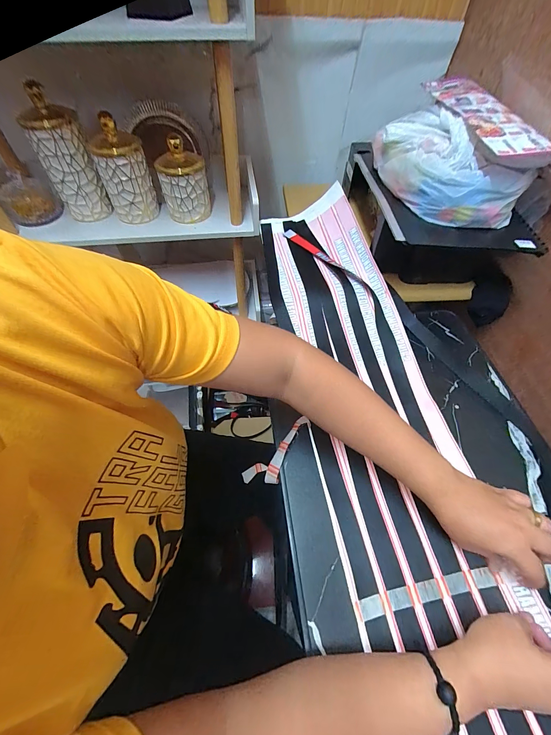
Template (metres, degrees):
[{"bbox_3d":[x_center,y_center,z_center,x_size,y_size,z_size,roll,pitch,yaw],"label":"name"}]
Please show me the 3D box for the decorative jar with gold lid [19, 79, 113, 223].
[{"bbox_3d":[-0.461,-0.459,0.672,0.105,0.217,0.091,-28,59,-20],"label":"decorative jar with gold lid"}]

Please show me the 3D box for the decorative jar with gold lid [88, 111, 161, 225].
[{"bbox_3d":[-0.341,-0.438,0.683,0.106,0.174,0.088,-23,58,-17],"label":"decorative jar with gold lid"}]

